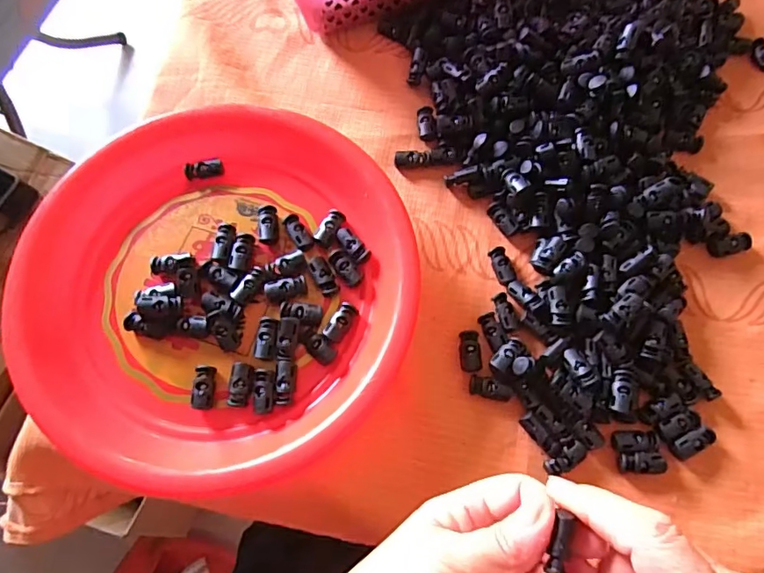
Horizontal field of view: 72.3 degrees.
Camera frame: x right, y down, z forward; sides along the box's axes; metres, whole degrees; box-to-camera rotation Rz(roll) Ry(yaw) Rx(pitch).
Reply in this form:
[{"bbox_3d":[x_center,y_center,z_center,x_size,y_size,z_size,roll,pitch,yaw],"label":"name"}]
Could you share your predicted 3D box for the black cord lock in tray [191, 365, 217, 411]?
[{"bbox_3d":[-0.113,0.064,0.332,0.012,0.007,0.027,0,71,0],"label":"black cord lock in tray"}]

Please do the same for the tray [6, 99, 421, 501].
[{"bbox_3d":[-0.107,-0.004,0.348,0.245,0.030,0.254,0,71,0],"label":"tray"}]

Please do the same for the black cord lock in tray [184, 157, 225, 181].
[{"bbox_3d":[-0.130,-0.086,0.385,0.028,0.008,0.011,-15,72,-5],"label":"black cord lock in tray"}]

